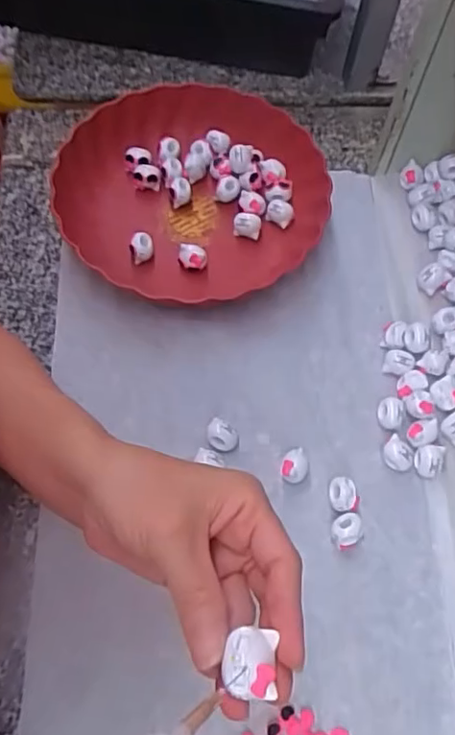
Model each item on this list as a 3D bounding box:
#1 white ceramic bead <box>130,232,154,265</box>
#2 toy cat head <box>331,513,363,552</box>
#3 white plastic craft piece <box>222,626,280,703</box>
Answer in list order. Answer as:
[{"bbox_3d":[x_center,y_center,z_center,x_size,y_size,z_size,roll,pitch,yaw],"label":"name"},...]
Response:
[{"bbox_3d":[-0.078,-0.107,0.530,0.021,0.025,0.023,1,65,-2],"label":"white ceramic bead"},{"bbox_3d":[0.090,0.123,0.434,0.025,0.019,0.022,-41,73,-19],"label":"toy cat head"},{"bbox_3d":[0.008,0.116,0.227,0.019,0.007,0.024,8,65,1],"label":"white plastic craft piece"}]

